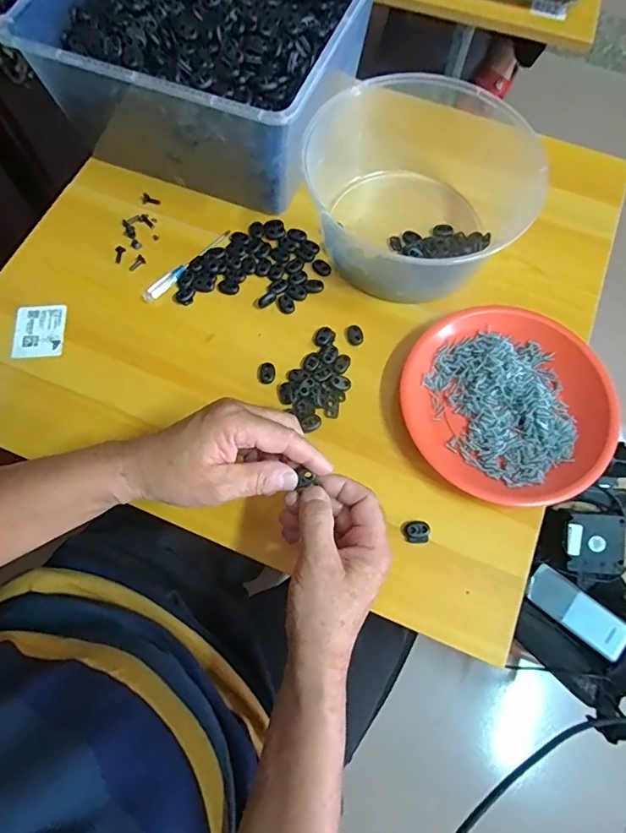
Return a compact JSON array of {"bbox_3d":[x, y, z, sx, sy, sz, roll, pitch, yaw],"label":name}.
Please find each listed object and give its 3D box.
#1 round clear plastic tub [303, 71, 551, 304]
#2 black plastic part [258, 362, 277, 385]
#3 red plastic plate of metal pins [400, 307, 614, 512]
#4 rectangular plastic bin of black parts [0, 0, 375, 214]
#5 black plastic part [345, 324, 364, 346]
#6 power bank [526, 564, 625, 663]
[{"bbox_3d":[0.116,-0.235,0.515,0.214,0.099,0.204,0,70,-1],"label":"round clear plastic tub"},{"bbox_3d":[-0.045,-0.042,0.485,0.017,0.006,0.021,-3,70,-2],"label":"black plastic part"},{"bbox_3d":[0.178,-0.015,0.464,0.181,0.030,0.185,0,70,-1],"label":"red plastic plate of metal pins"},{"bbox_3d":[-0.100,-0.427,0.560,0.310,0.139,0.349,21,71,6],"label":"rectangular plastic bin of black parts"},{"bbox_3d":[0.042,-0.083,0.505,0.018,0.004,0.022,-12,70,-6],"label":"black plastic part"},{"bbox_3d":[0.333,0.244,0.621,0.125,0.020,0.051,39,73,12],"label":"power bank"}]

